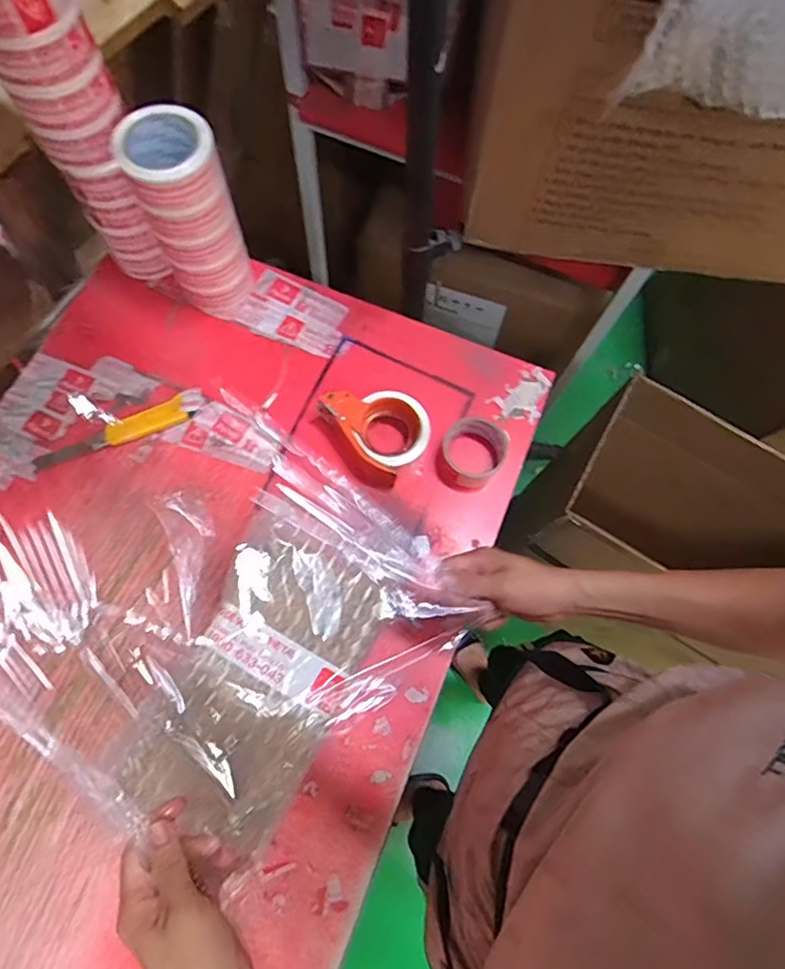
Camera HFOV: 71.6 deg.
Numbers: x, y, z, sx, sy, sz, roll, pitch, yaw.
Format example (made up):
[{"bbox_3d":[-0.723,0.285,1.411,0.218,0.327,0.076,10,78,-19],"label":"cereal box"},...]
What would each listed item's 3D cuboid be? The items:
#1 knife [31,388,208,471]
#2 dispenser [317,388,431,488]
[{"bbox_3d":[-0.366,-0.071,0.735,0.235,0.027,0.037,-25,75,-10],"label":"knife"},{"bbox_3d":[-0.018,-0.080,0.727,0.106,0.058,0.138,-38,78,-13],"label":"dispenser"}]

